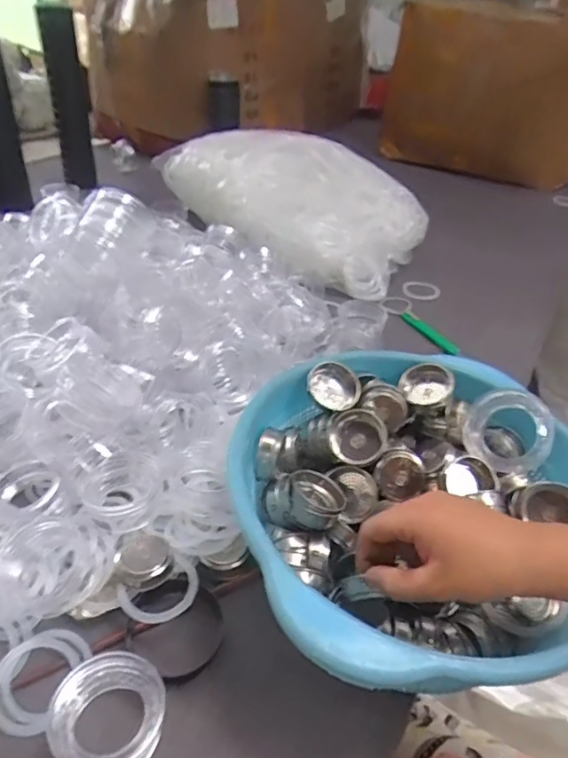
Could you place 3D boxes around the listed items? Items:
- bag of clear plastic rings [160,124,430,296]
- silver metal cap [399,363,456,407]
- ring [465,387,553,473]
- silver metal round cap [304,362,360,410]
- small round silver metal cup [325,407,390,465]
[{"bbox_3d":[0.007,-0.324,0.962,0.259,0.156,0.482,-26,46,-33],"label":"bag of clear plastic rings"},{"bbox_3d":[0.129,0.006,0.494,0.044,0.026,0.034,17,39,17],"label":"silver metal cap"},{"bbox_3d":[0.187,0.043,0.456,0.067,0.016,0.070,-12,59,20],"label":"ring"},{"bbox_3d":[0.043,0.005,0.471,0.046,0.017,0.046,-5,44,5],"label":"silver metal round cap"},{"bbox_3d":[0.061,0.047,0.455,0.049,0.024,0.045,5,79,6],"label":"small round silver metal cup"}]

